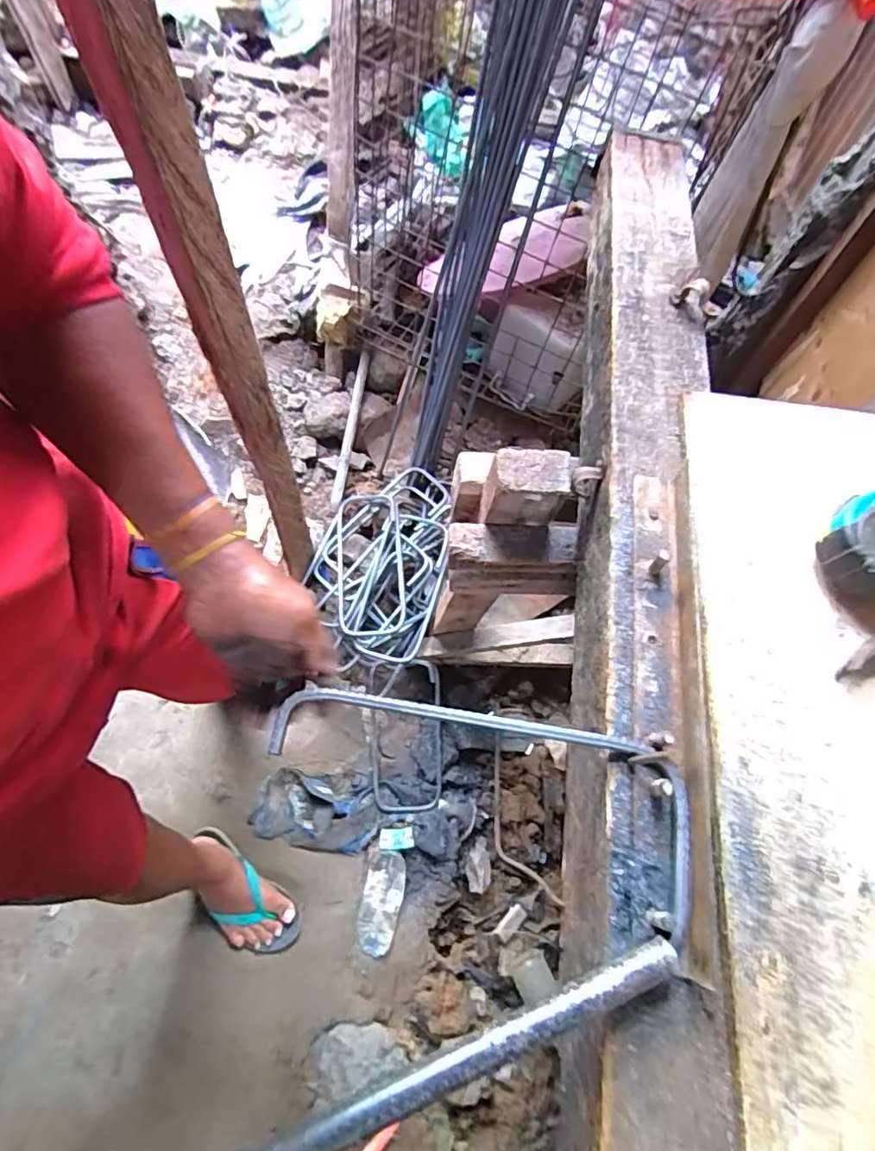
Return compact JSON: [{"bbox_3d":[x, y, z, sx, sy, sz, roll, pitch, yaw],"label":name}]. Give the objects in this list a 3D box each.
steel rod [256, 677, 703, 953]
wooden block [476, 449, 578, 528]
[{"bbox_3d":[0.037,0.133,0.406,0.303,0.012,0.108,21,61,9],"label":"steel rod"},{"bbox_3d":[0.089,-0.088,0.585,0.083,0.080,0.048,-1,68,-4],"label":"wooden block"}]

